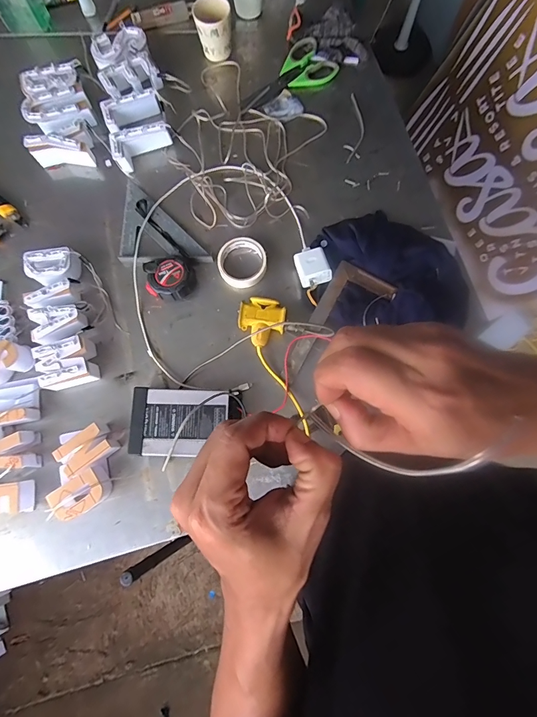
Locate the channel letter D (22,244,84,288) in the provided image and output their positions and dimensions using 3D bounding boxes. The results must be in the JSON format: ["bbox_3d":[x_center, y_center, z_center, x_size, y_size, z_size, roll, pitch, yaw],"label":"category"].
[{"bbox_3d":[-0.391,-0.163,0.689,0.092,0.043,0.067,-15,80,-3],"label":"channel letter D"}]

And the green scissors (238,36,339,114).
[{"bbox_3d":[0.046,-0.579,0.793,0.109,0.009,0.227,42,82,7],"label":"green scissors"}]

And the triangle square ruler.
[{"bbox_3d":[-0.228,-0.231,0.719,0.228,0.020,0.124,43,82,7],"label":"triangle square ruler"}]

